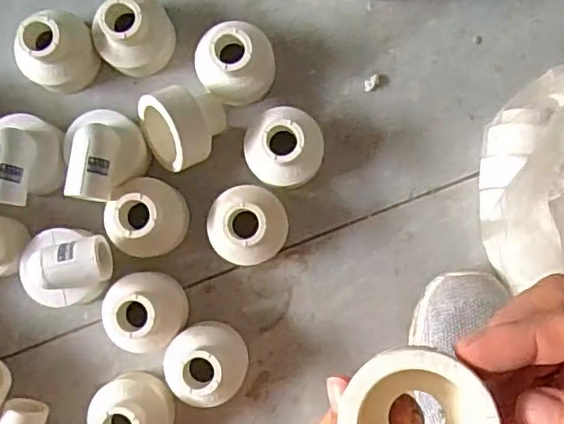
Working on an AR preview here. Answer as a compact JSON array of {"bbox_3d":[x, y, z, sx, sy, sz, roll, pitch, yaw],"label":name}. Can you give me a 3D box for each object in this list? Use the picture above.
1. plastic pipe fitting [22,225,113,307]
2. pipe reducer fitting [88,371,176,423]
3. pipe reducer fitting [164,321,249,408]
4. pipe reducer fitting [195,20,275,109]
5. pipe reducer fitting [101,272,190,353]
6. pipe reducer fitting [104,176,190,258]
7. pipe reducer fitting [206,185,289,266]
[{"bbox_3d":[-0.169,0.044,0.477,0.074,0.067,0.063,-1,86,1],"label":"plastic pipe fitting"},{"bbox_3d":[-0.117,0.158,0.470,0.061,0.049,0.058,0,86,1],"label":"pipe reducer fitting"},{"bbox_3d":[-0.060,0.118,0.470,0.058,0.050,0.060,-4,86,1],"label":"pipe reducer fitting"},{"bbox_3d":[-0.039,-0.119,0.486,0.060,0.047,0.059,0,86,1],"label":"pipe reducer fitting"},{"bbox_3d":[-0.109,0.077,0.475,0.063,0.053,0.060,-1,86,1],"label":"pipe reducer fitting"},{"bbox_3d":[-0.108,0.004,0.476,0.055,0.053,0.060,0,85,4],"label":"pipe reducer fitting"},{"bbox_3d":[-0.028,0.010,0.477,0.060,0.053,0.060,0,86,1],"label":"pipe reducer fitting"}]

